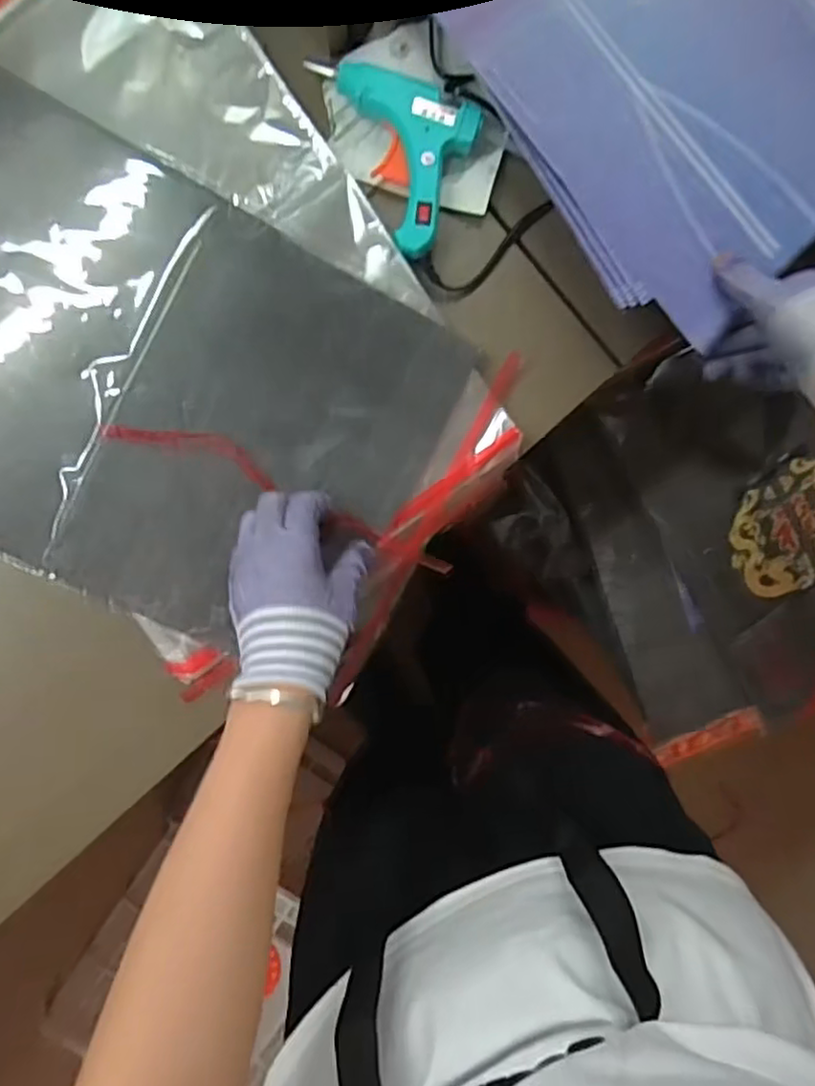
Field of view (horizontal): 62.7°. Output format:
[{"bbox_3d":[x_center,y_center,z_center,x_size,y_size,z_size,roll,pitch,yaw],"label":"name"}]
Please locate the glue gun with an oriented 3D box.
[{"bbox_3d":[0.003,-0.279,0.454,0.084,0.023,0.142,-30,95,0],"label":"glue gun"}]

